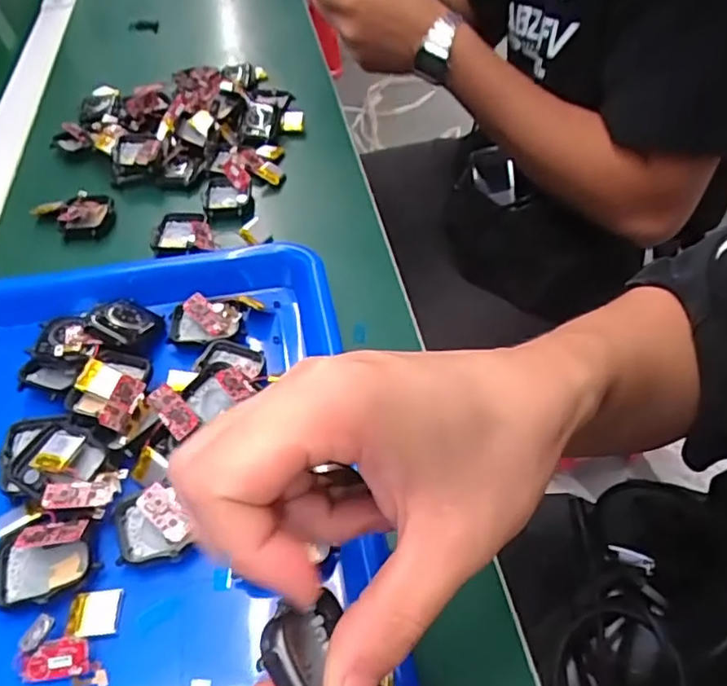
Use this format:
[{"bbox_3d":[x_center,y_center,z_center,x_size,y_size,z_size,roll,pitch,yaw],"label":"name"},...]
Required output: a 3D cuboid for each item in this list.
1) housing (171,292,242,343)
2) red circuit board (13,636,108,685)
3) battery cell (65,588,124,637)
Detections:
[{"bbox_3d":[-0.100,-0.016,0.378,0.045,0.010,0.030,3,48,4],"label":"housing"},{"bbox_3d":[-0.126,0.132,0.252,0.037,0.006,0.018,2,83,5],"label":"red circuit board"},{"bbox_3d":[-0.119,0.119,0.268,0.022,0.004,0.020,-5,48,-3],"label":"battery cell"}]

